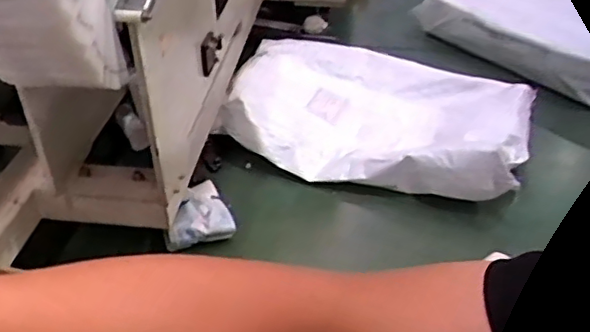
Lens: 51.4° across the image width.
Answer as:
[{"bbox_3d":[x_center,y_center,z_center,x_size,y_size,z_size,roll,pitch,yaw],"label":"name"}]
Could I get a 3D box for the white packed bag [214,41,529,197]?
[{"bbox_3d":[0.220,-0.141,1.638,0.762,0.139,0.508,11,38,14],"label":"white packed bag"}]

